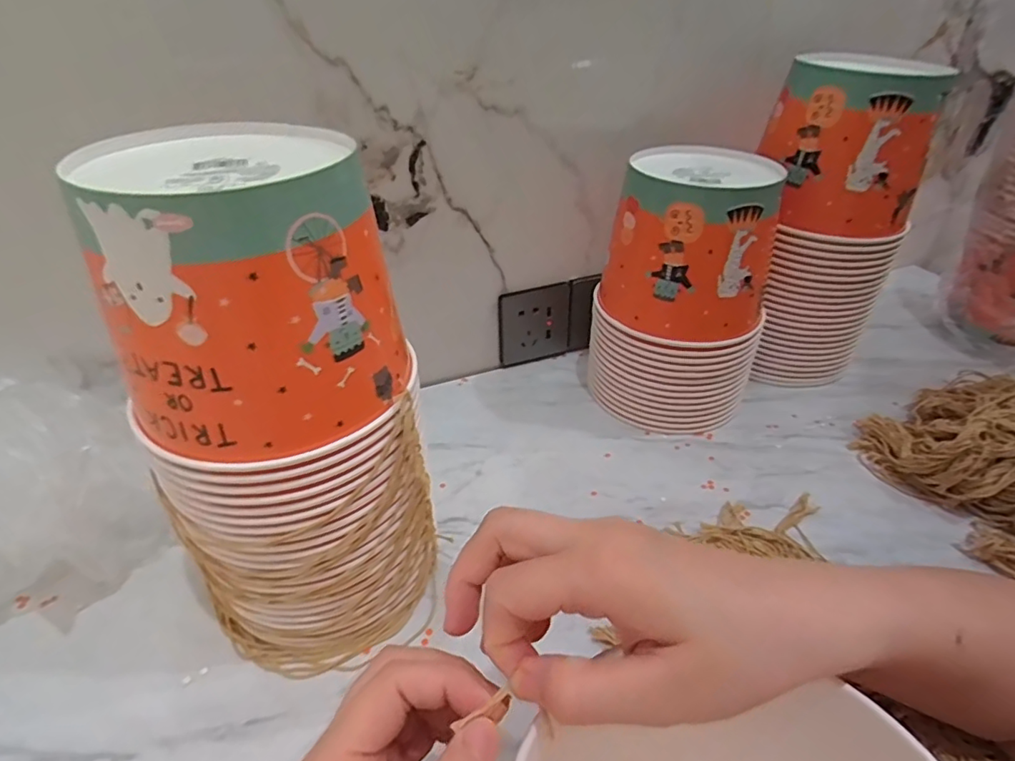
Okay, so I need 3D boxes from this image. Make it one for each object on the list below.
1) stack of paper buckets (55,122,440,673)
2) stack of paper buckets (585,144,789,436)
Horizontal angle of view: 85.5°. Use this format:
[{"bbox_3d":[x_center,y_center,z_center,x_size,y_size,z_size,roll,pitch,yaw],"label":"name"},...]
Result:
[{"bbox_3d":[-0.129,0.031,0.337,0.148,0.292,0.137,-6,37,-8],"label":"stack of paper buckets"},{"bbox_3d":[0.164,-0.082,0.532,0.149,0.233,0.133,9,38,12],"label":"stack of paper buckets"}]

